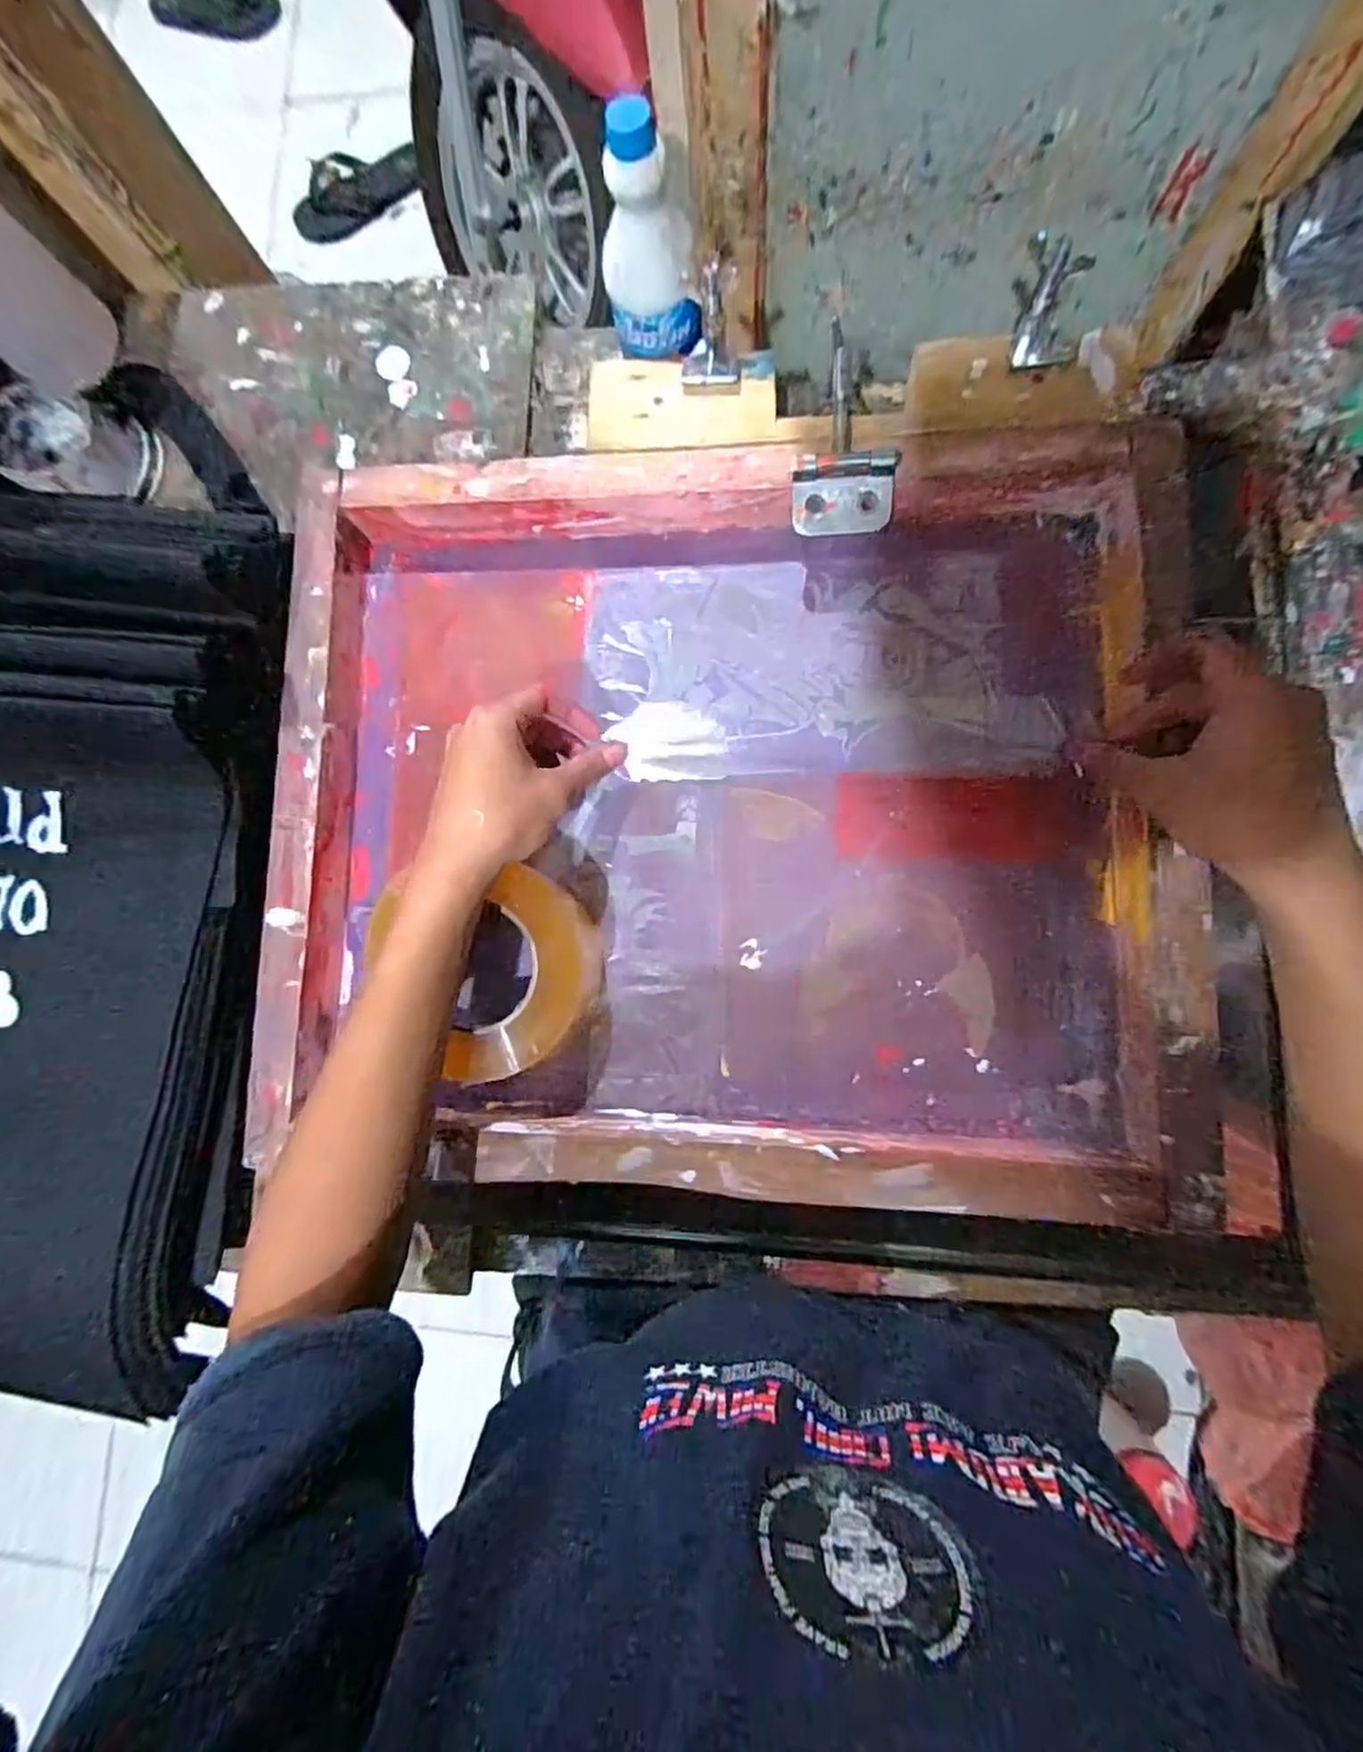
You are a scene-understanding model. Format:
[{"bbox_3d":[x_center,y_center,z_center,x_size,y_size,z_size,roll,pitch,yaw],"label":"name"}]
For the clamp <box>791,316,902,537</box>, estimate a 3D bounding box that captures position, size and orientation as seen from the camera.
[{"bbox_3d":[0.102,-0.271,0.423,0.059,0.029,0.117,5,84,7],"label":"clamp"}]

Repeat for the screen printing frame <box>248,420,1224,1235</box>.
[{"bbox_3d":[0.020,-0.040,0.431,0.536,0.058,0.443,1,86,7],"label":"screen printing frame"}]

